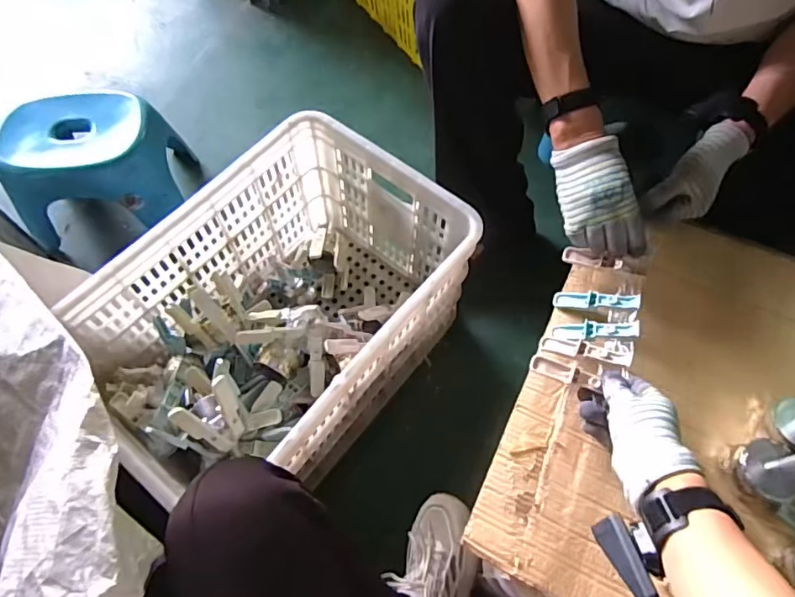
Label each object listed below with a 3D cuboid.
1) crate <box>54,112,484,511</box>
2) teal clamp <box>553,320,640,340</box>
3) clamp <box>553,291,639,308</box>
[{"bbox_3d":[-0.172,0.035,0.829,0.354,0.297,0.523,36,69,15],"label":"crate"},{"bbox_3d":[0.239,0.038,0.632,0.098,0.015,0.025,-5,59,34],"label":"teal clamp"},{"bbox_3d":[0.249,0.002,0.660,0.101,0.008,0.021,2,61,30],"label":"clamp"}]

